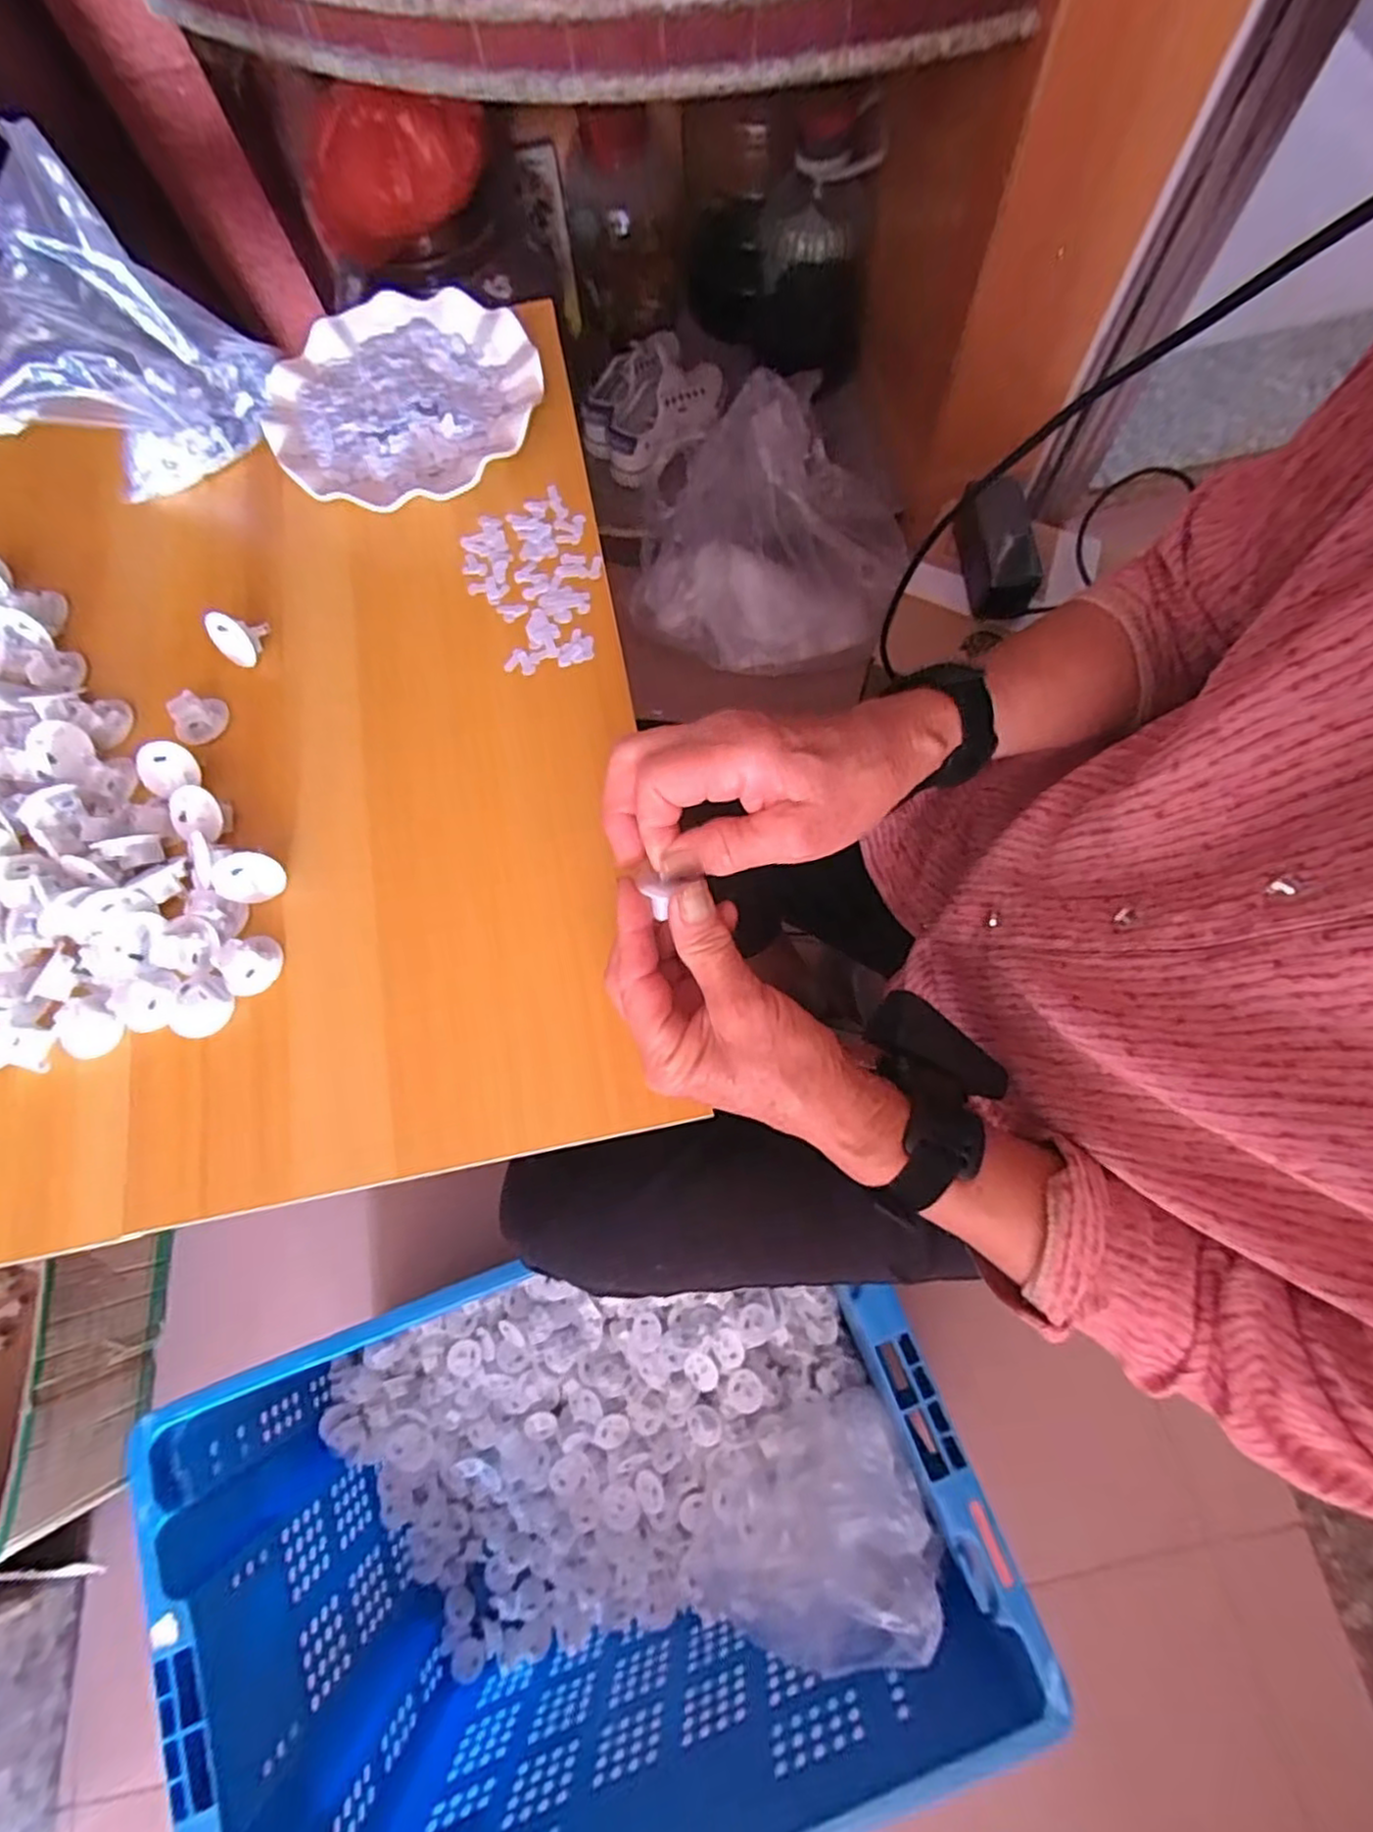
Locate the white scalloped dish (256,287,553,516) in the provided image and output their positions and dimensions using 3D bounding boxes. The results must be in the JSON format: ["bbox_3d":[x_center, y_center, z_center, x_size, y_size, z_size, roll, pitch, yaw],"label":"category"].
[{"bbox_3d":[-0.190,-0.349,0.462,0.176,0.022,0.171,0,72,0],"label":"white scalloped dish"}]

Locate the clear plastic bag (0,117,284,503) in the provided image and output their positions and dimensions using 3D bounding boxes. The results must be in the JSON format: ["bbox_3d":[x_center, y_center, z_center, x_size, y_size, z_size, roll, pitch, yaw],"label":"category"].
[{"bbox_3d":[-0.367,-0.361,0.429,0.147,0.120,0.115,2,72,0],"label":"clear plastic bag"}]

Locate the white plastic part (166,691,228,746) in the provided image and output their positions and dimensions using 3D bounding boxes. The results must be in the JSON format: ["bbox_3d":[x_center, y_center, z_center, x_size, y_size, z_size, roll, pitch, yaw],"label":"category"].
[{"bbox_3d":[-0.292,-0.119,0.410,0.029,0.019,0.024,-28,74,-9],"label":"white plastic part"}]

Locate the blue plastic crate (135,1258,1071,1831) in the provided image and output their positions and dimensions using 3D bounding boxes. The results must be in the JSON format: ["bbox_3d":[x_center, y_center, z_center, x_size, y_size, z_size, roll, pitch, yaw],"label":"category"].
[{"bbox_3d":[-0.083,0.499,0.621,0.574,0.306,0.383,-19,73,-6],"label":"blue plastic crate"}]

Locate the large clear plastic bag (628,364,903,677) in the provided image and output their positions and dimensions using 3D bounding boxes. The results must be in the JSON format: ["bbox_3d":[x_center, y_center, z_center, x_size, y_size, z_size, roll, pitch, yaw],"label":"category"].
[{"bbox_3d":[0.119,-0.524,0.935,0.370,0.248,0.260,3,72,0],"label":"large clear plastic bag"}]

